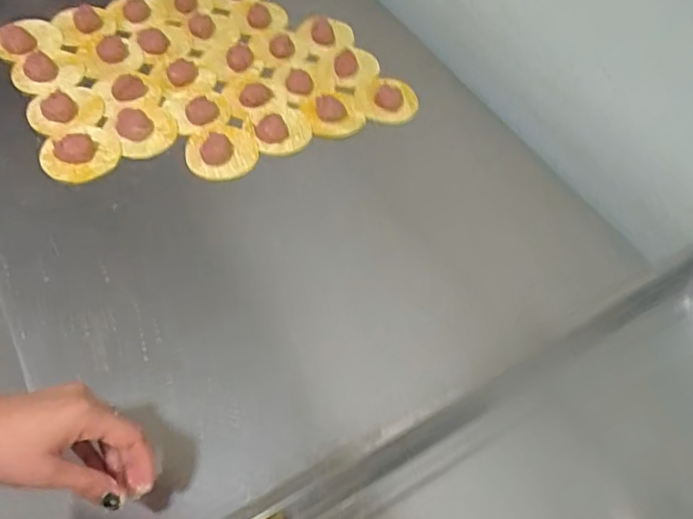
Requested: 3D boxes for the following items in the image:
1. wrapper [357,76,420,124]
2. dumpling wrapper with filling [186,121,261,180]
[{"bbox_3d":[0.052,-0.208,0.746,0.073,0.014,0.081,-1,55,-6],"label":"wrapper"},{"bbox_3d":[-0.145,-0.126,0.678,0.082,0.030,0.079,-10,56,-12],"label":"dumpling wrapper with filling"}]

